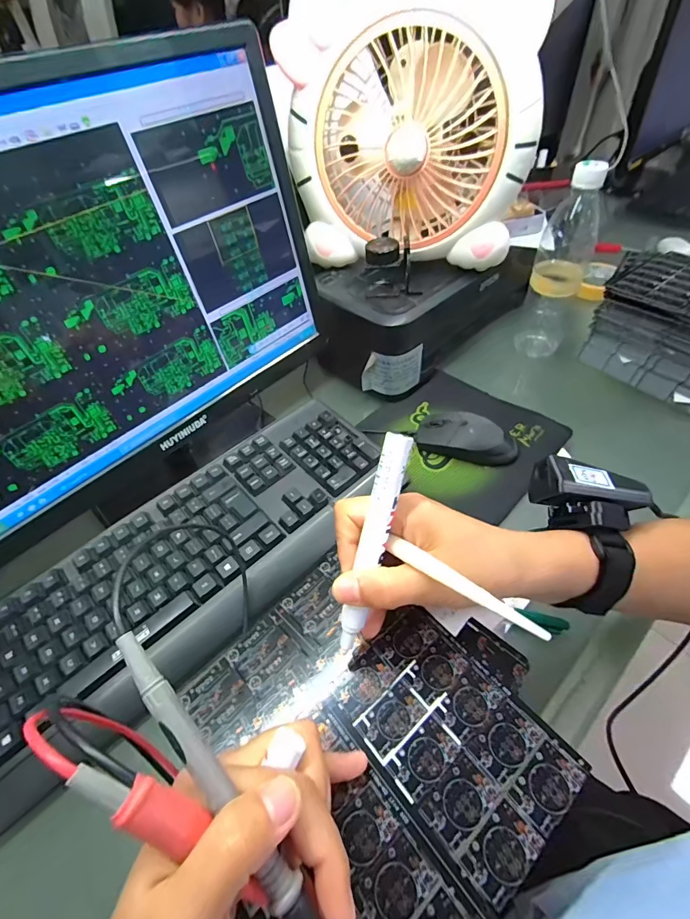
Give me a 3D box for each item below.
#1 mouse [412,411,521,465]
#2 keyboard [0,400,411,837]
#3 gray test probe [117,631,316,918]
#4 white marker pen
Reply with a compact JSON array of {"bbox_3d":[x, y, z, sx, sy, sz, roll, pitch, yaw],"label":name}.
[{"bbox_3d":[0.140,-0.025,0.473,0.110,0.033,0.050,23,55,23],"label":"mouse"},{"bbox_3d":[-0.138,0.093,0.391,0.430,0.038,0.159,-38,56,-25],"label":"keyboard"},{"bbox_3d":[-0.045,0.126,0.152,0.010,0.008,0.140,-35,80,-23],"label":"gray test probe"},{"bbox_3d":[0.017,0.048,0.232,0.016,0.128,0.014,16,13,18],"label":"white marker pen"}]

